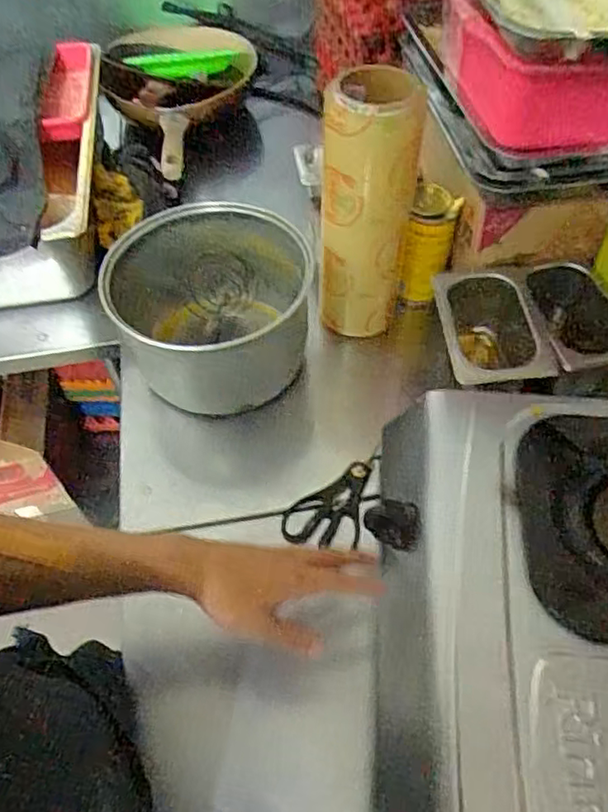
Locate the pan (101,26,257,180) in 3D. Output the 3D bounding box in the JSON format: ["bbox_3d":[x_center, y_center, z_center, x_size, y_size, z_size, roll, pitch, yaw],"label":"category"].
[{"bbox_3d":[-0.218,-0.561,1.120,0.277,0.081,0.467,-8,53,-4],"label":"pan"}]

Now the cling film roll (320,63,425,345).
[{"bbox_3d":[0.074,-0.231,0.746,0.105,0.303,0.104,6,54,6],"label":"cling film roll"}]

